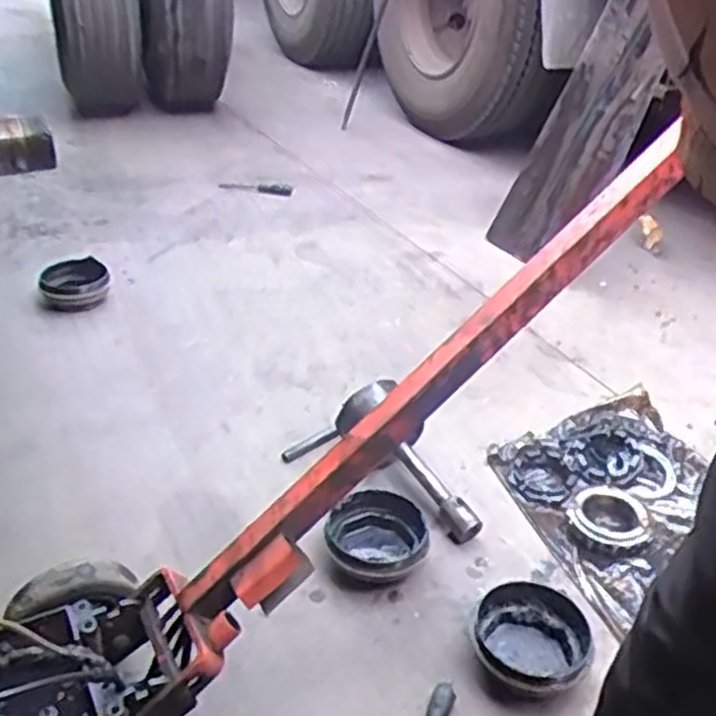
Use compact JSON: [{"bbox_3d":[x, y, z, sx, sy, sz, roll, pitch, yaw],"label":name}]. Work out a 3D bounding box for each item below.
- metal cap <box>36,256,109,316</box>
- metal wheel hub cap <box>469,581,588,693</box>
[{"bbox_3d":[-0.680,-0.173,1.822,0.165,0.071,0.170,-9,35,-18],"label":"metal cap"},{"bbox_3d":[0.239,0.391,1.069,0.158,0.056,0.158,3,33,-2],"label":"metal wheel hub cap"}]

